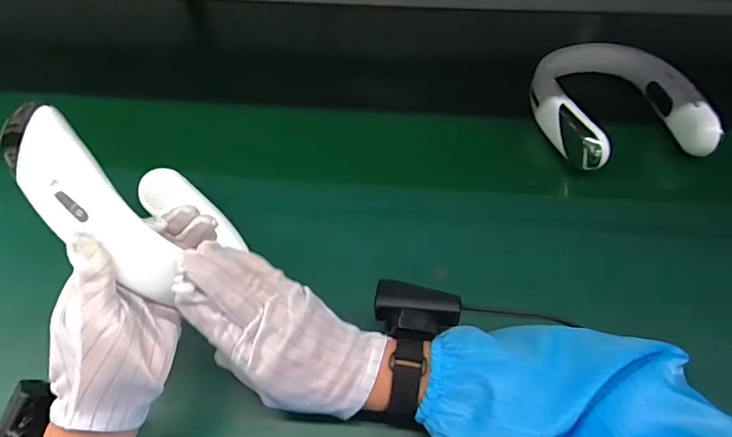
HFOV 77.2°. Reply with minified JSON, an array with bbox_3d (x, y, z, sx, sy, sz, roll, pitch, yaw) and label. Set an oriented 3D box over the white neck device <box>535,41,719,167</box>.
[{"bbox_3d":[0.309,-0.144,0.556,0.194,0.048,0.194,0,55,0],"label":"white neck device"}]

